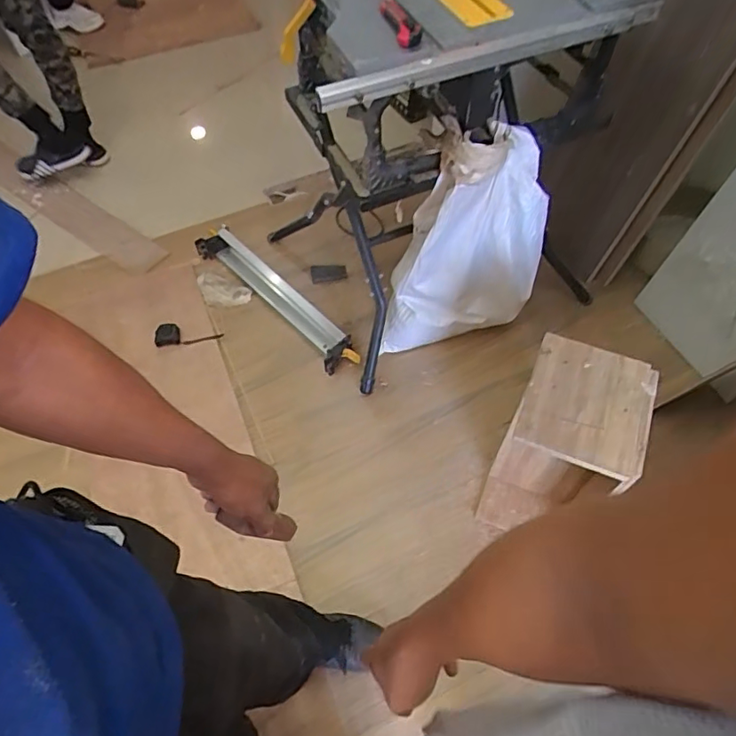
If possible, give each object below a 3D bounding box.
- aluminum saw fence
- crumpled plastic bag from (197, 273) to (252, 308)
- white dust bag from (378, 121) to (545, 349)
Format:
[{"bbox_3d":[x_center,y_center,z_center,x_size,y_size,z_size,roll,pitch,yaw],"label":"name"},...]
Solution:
[{"bbox_3d":[-0.287,-0.223,1.705,0.121,0.093,0.689,-40,65,-21],"label":"aluminum saw fence"},{"bbox_3d":[-0.471,-0.239,1.762,0.196,0.033,0.100,25,62,15],"label":"crumpled plastic bag"},{"bbox_3d":[0.237,-0.288,1.362,0.381,0.638,0.147,-5,58,-2],"label":"white dust bag"}]

